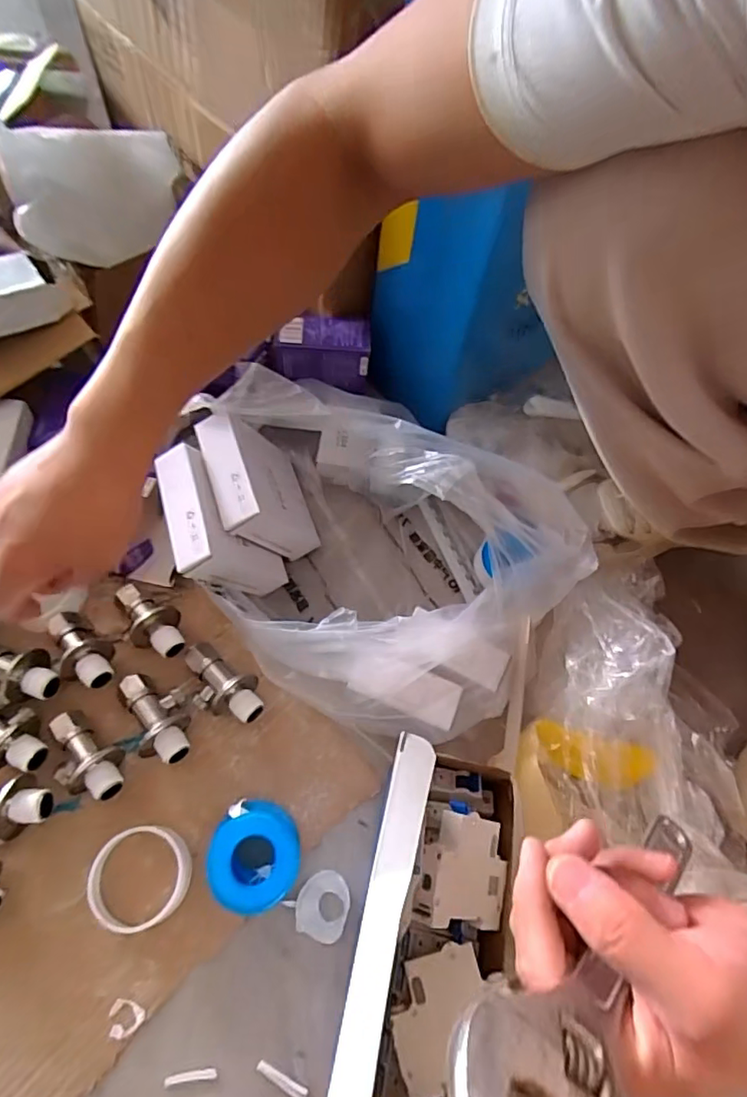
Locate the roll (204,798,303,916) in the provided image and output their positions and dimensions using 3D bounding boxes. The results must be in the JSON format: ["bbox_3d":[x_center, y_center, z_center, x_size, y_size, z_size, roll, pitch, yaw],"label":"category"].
[{"bbox_3d":[-0.087,0.227,0.416,0.062,0.042,0.071,-6,61,-7],"label":"roll"}]

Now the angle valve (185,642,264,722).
[{"bbox_3d":[-0.128,0.117,0.469,0.083,0.033,0.042,31,63,13],"label":"angle valve"}]

